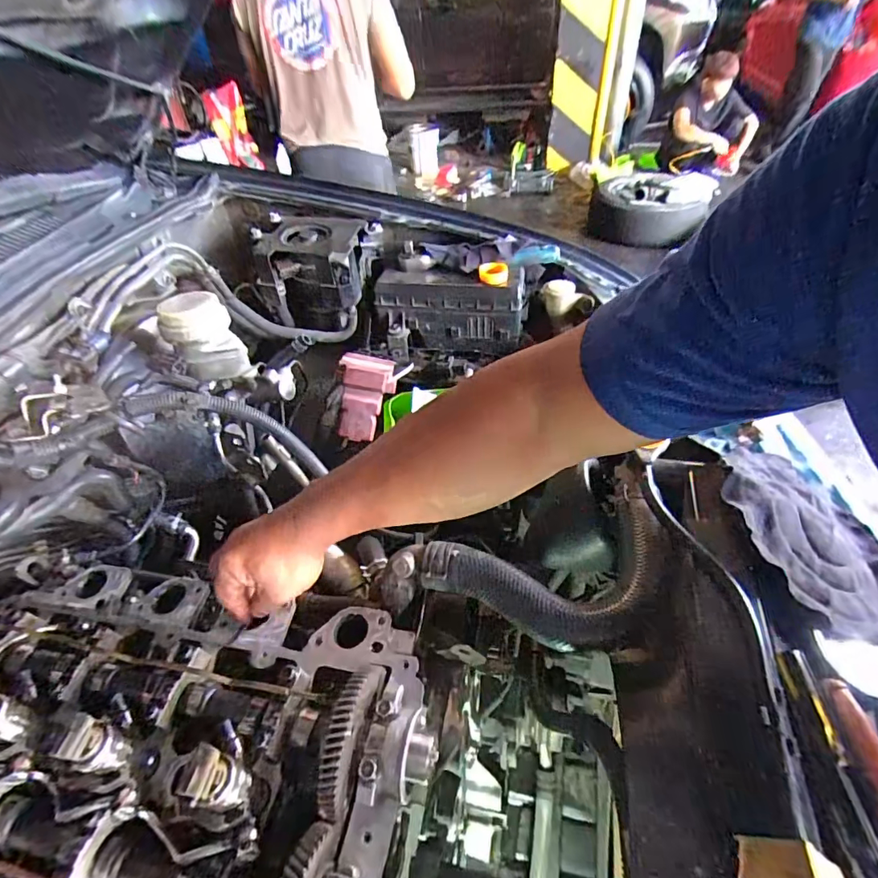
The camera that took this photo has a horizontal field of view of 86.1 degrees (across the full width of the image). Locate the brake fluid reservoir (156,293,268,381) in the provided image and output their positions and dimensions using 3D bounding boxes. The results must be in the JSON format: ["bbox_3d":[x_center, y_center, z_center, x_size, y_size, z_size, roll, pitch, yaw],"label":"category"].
[{"bbox_3d":[-0.297,-0.134,0.605,0.087,0.098,0.074,-19,47,-14],"label":"brake fluid reservoir"}]

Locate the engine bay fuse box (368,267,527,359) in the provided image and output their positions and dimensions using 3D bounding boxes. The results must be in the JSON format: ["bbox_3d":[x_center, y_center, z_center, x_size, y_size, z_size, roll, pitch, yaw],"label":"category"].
[{"bbox_3d":[0.013,-0.194,0.720,0.242,0.100,0.075,2,45,7],"label":"engine bay fuse box"}]

